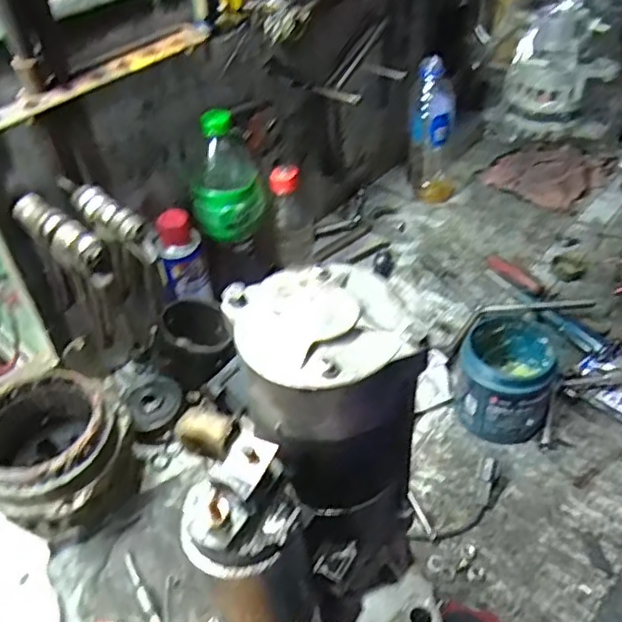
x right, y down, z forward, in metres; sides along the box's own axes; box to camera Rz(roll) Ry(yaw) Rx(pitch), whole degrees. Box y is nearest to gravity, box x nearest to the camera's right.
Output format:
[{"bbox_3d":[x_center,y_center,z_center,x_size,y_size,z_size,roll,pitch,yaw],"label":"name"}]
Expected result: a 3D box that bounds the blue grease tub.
[{"bbox_3d":[0.198,0.069,0.649,0.097,0.098,0.100,-2,42,2],"label":"blue grease tub"}]

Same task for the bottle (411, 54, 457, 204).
[{"bbox_3d":[0.183,-0.265,0.928,0.071,0.211,0.073,4,43,9],"label":"bottle"}]

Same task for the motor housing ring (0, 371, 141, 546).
[{"bbox_3d":[-0.242,0.144,0.598,0.133,0.122,0.123,6,43,11],"label":"motor housing ring"}]

